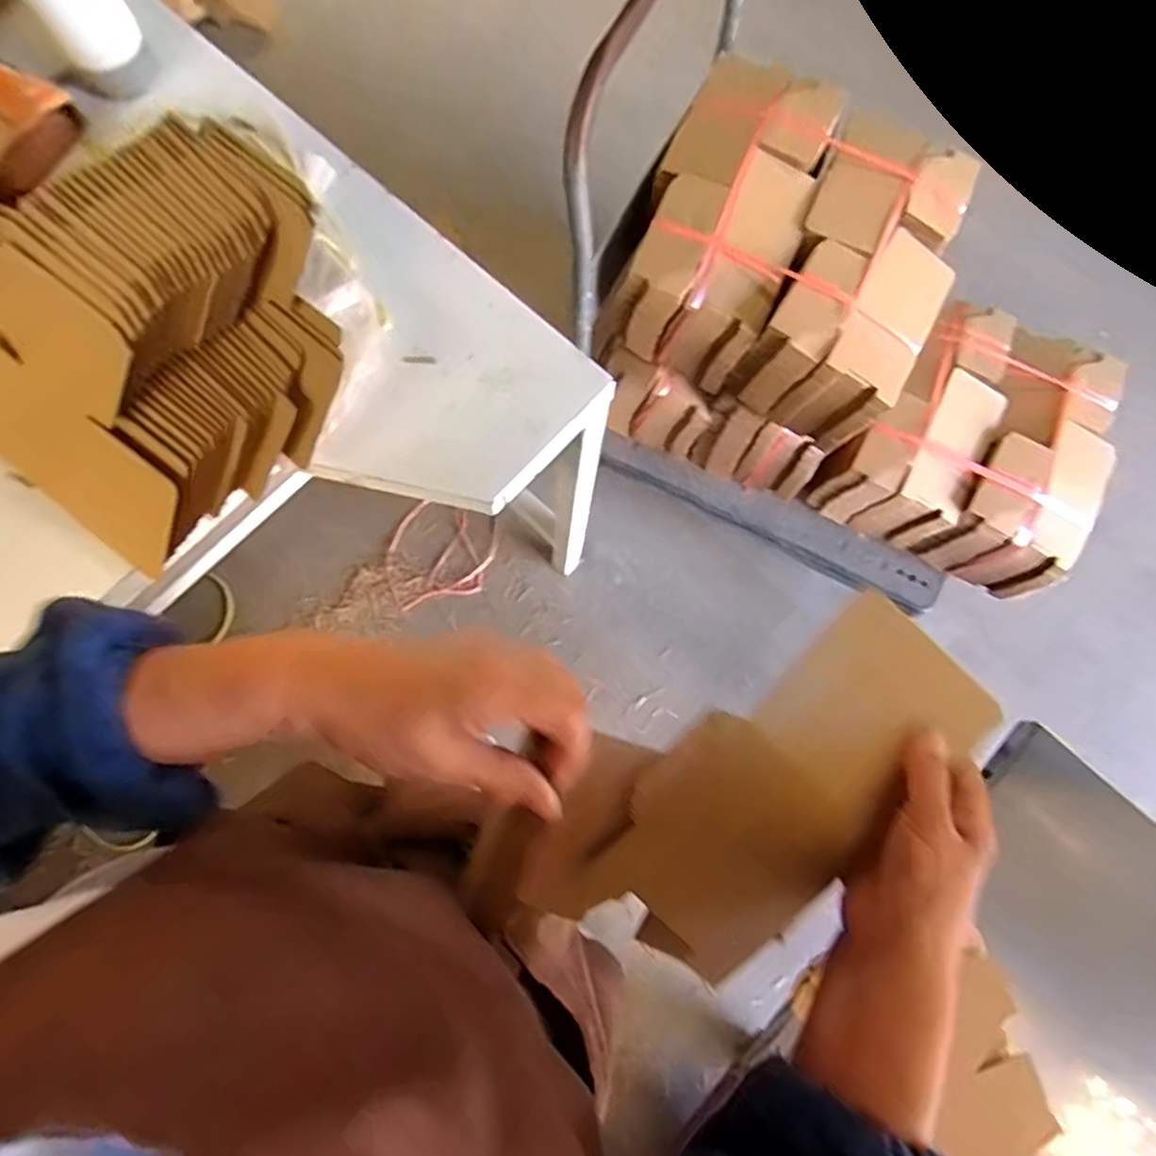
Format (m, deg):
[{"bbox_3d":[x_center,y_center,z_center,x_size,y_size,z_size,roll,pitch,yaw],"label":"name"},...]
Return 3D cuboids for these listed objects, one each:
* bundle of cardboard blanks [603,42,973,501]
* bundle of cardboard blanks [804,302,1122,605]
[{"bbox_3d":[0.297,-0.425,1.071,0.434,0.379,0.391,26,78,4],"label":"bundle of cardboard blanks"},{"bbox_3d":[0.658,-0.223,1.126,0.365,0.193,0.357,30,78,5],"label":"bundle of cardboard blanks"}]

